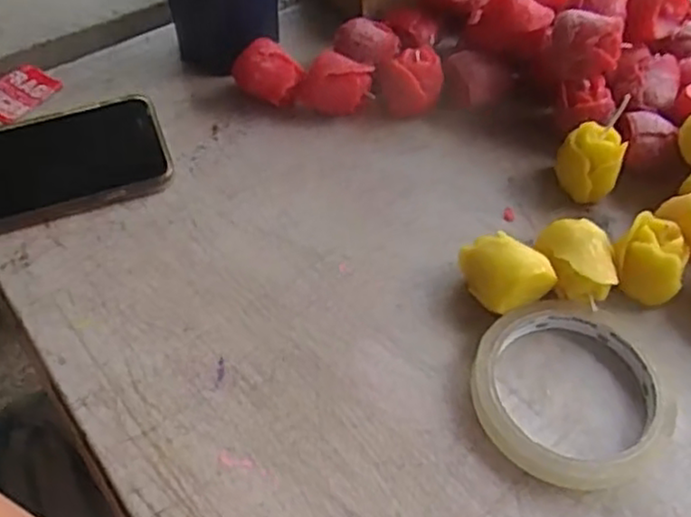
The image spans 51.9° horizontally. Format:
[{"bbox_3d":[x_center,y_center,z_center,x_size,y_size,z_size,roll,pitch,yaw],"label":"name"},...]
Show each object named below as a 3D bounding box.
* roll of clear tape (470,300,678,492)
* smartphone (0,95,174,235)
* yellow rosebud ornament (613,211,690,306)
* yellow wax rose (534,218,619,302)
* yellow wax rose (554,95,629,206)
[{"bbox_3d":[0.109,0.061,0.336,0.097,0.013,0.088,-24,57,-19],"label":"roll of clear tape"},{"bbox_3d":[-0.185,-0.053,0.414,0.155,0.012,0.083,-17,55,-15],"label":"smartphone"},{"bbox_3d":[0.156,0.002,0.367,0.031,0.038,0.031,10,53,5],"label":"yellow rosebud ornament"},{"bbox_3d":[0.118,0.003,0.368,0.037,0.035,0.037,10,53,5],"label":"yellow wax rose"},{"bbox_3d":[0.140,-0.057,0.406,0.031,0.056,0.032,2,53,-1],"label":"yellow wax rose"}]

